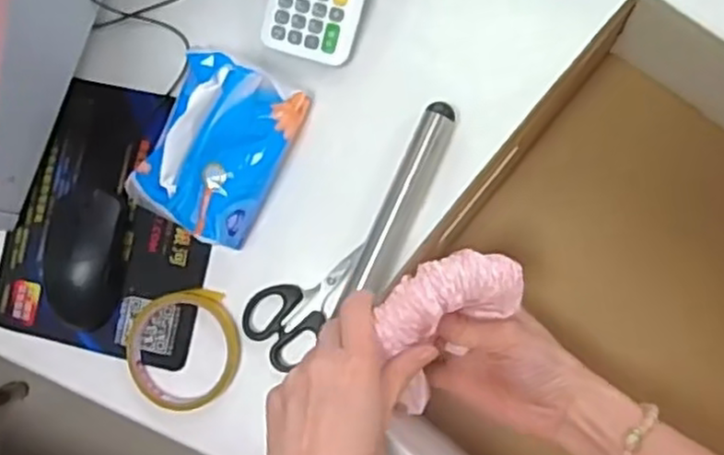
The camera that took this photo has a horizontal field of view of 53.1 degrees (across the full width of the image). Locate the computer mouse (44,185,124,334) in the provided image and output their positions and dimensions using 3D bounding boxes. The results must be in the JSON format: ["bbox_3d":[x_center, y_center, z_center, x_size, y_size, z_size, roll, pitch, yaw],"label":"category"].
[{"bbox_3d":[-0.226,0.026,0.578,0.061,0.034,0.108,0,86,9],"label":"computer mouse"}]

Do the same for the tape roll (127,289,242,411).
[{"bbox_3d":[-0.140,0.096,0.569,0.091,0.013,0.091,-1,86,9],"label":"tape roll"}]

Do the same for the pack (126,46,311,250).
[{"bbox_3d":[-0.116,-0.062,0.538,0.099,0.081,0.133,26,90,10],"label":"pack"}]

